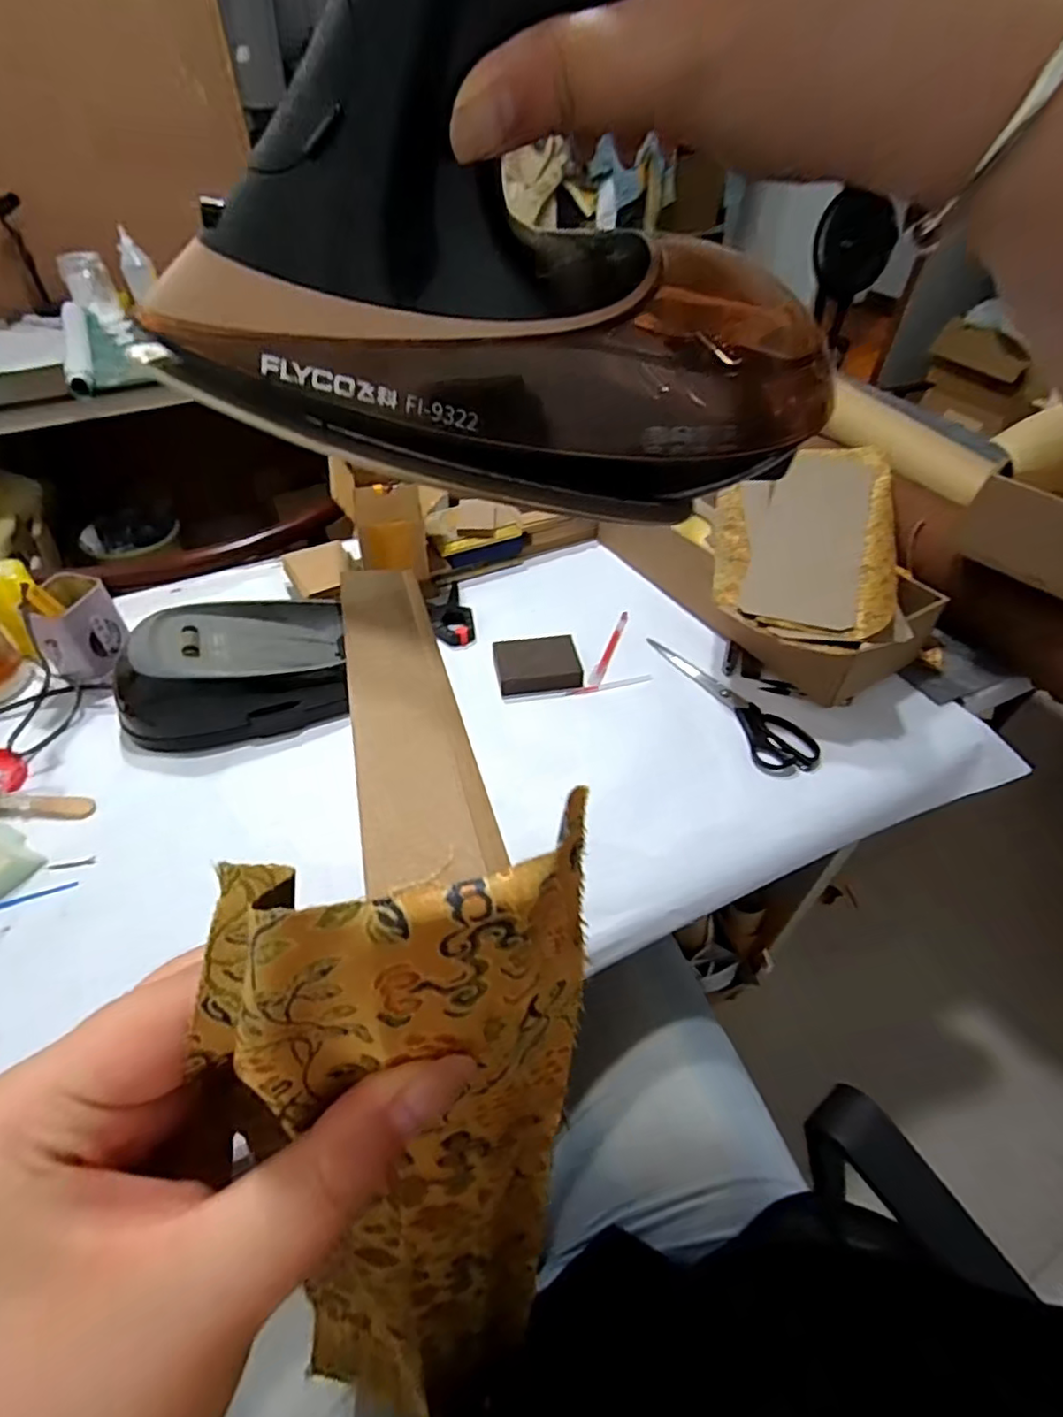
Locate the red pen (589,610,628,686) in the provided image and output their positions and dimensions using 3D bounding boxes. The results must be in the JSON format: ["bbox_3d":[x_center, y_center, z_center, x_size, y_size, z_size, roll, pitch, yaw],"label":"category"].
[{"bbox_3d":[0.101,-0.079,0.793,0.015,0.014,0.146,20,53,12],"label":"red pen"}]

